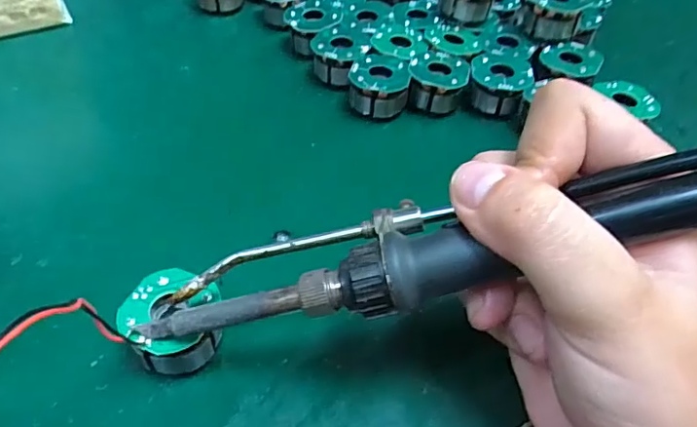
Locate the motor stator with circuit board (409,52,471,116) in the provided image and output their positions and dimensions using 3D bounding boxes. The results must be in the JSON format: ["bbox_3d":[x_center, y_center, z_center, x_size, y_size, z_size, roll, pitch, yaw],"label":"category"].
[{"bbox_3d":[0.046,-0.069,0.286,0.029,0.018,0.031,2,48,-2],"label":"motor stator with circuit board"}]

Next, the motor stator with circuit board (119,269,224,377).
[{"bbox_3d":[-0.058,0.037,0.183,0.030,0.022,0.033,2,48,-2],"label":"motor stator with circuit board"}]

